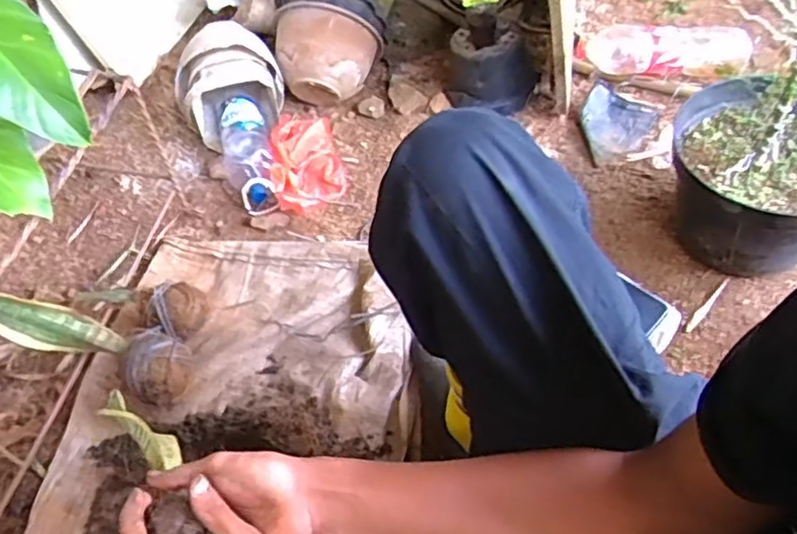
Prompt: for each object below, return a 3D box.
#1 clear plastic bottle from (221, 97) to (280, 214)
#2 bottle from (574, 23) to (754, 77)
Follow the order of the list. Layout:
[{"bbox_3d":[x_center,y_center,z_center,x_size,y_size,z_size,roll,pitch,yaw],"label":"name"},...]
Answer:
[{"bbox_3d":[-0.275,-0.201,1.180,0.093,0.067,0.231,-16,70,-6],"label":"clear plastic bottle"},{"bbox_3d":[0.498,-0.406,1.208,0.313,0.072,0.072,4,51,8],"label":"bottle"}]

